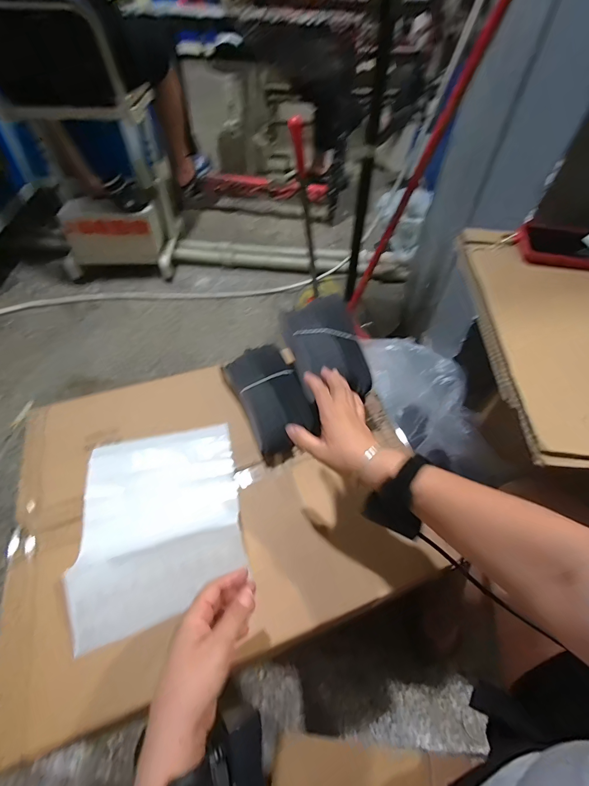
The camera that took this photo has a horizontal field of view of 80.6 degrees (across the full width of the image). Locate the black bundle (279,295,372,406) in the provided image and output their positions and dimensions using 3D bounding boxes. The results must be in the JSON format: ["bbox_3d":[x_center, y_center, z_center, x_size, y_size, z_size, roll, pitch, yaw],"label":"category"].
[{"bbox_3d":[0.052,-0.072,0.577,0.113,0.073,0.170,-13,54,-12],"label":"black bundle"}]

